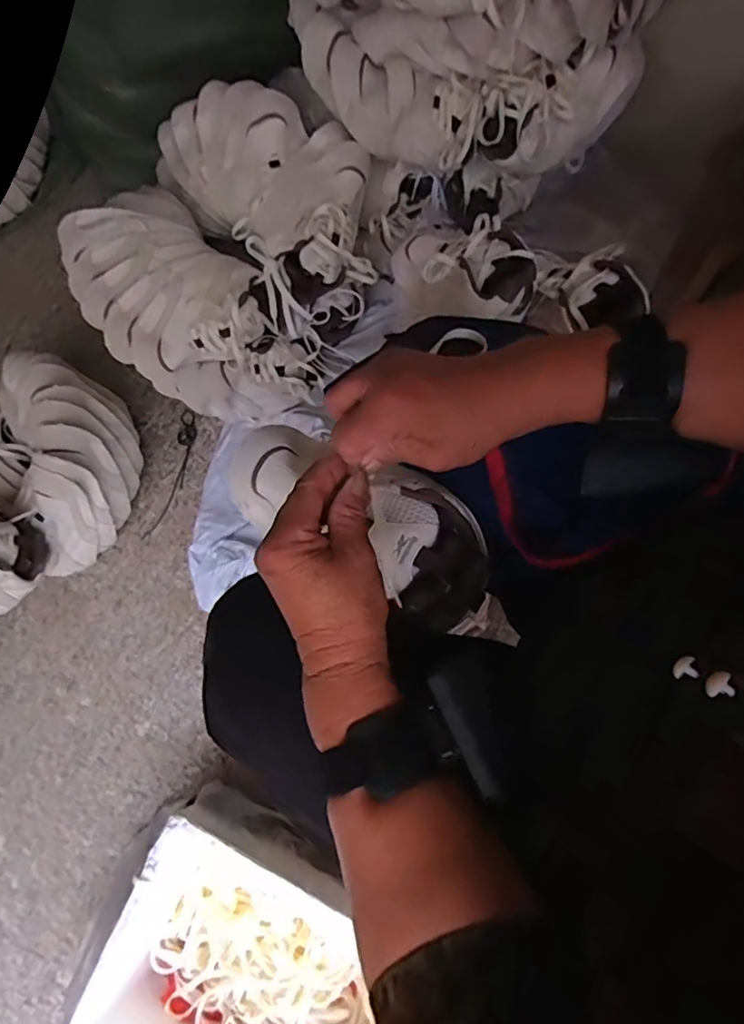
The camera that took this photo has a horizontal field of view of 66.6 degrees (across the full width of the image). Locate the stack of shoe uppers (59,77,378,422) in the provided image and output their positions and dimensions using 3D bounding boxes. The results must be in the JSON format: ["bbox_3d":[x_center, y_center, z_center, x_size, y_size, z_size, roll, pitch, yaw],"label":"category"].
[{"bbox_3d":[-0.214,-0.370,0.852,0.346,0.252,0.414,35,81,17],"label":"stack of shoe uppers"}]

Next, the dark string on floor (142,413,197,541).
[{"bbox_3d":[-0.339,-0.067,0.970,0.037,0.014,0.230,8,75,11],"label":"dark string on floor"}]

